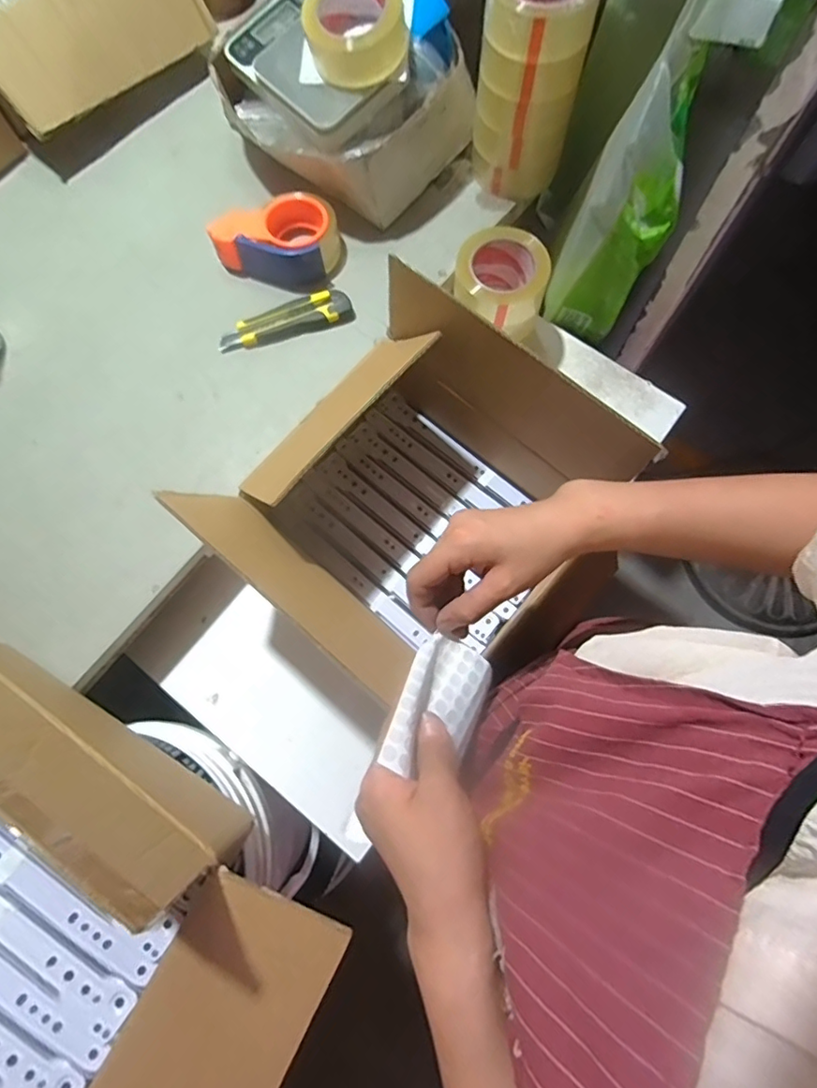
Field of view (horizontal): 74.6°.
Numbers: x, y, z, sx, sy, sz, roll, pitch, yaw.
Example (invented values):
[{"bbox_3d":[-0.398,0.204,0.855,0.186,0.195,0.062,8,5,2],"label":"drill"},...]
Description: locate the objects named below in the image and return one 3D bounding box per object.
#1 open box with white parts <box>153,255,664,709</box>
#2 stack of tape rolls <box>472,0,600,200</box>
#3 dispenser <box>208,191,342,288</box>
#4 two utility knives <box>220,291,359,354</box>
[{"bbox_3d":[0.001,-0.033,0.551,0.309,0.221,0.303,39,78,11],"label":"open box with white parts"},{"bbox_3d":[0.140,-0.541,0.634,0.109,0.205,0.099,13,75,5],"label":"stack of tape rolls"},{"bbox_3d":[-0.165,-0.377,0.673,0.156,0.052,0.088,-4,74,0],"label":"dispenser"},{"bbox_3d":[-0.151,-0.273,0.658,0.165,0.020,0.041,-17,75,-4],"label":"two utility knives"}]

